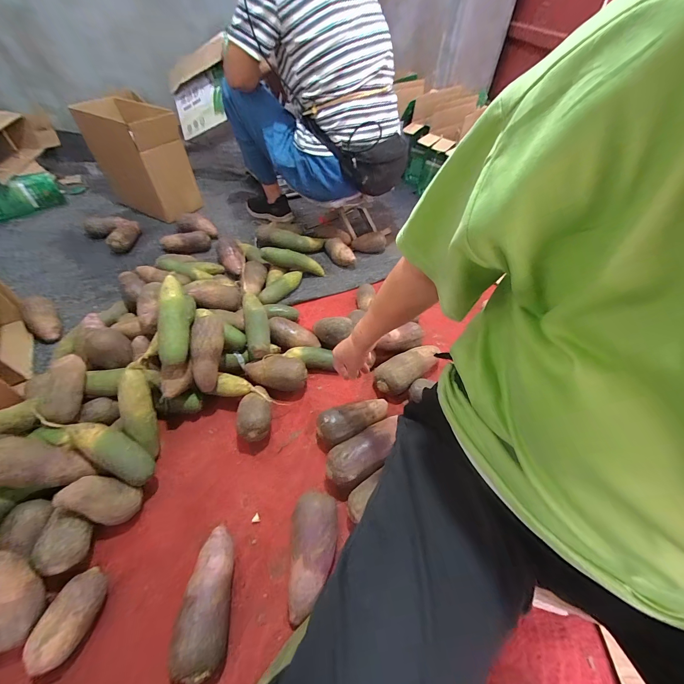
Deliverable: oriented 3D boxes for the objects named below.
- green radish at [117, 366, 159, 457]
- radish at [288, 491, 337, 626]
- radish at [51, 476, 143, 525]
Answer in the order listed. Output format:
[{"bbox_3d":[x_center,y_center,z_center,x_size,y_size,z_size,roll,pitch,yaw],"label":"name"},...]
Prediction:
[{"bbox_3d":[-0.403,0.143,0.605,0.047,0.045,0.179,-14,92,-13],"label":"green radish"},{"bbox_3d":[-0.055,0.354,0.511,0.084,0.079,0.176,7,50,4],"label":"radish"},{"bbox_3d":[-0.432,0.282,0.537,0.066,0.117,0.064,-29,33,29],"label":"radish"}]

